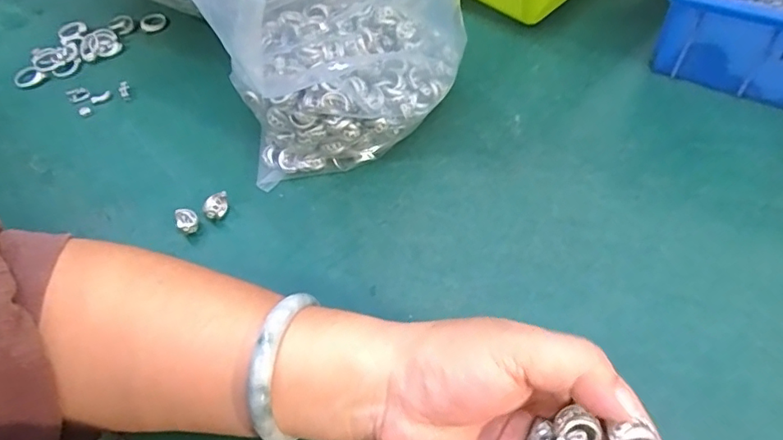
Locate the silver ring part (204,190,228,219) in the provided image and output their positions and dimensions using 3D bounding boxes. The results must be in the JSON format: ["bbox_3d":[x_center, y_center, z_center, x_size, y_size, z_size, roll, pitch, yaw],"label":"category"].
[{"bbox_3d":[-0.116,-0.009,0.357,0.012,0.010,0.016,0,56,4],"label":"silver ring part"}]

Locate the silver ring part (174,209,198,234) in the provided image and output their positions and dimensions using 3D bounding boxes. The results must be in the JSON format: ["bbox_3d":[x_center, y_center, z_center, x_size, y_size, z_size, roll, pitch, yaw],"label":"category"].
[{"bbox_3d":[-0.134,-0.001,0.351,0.013,0.009,0.018,-27,59,-13],"label":"silver ring part"}]

